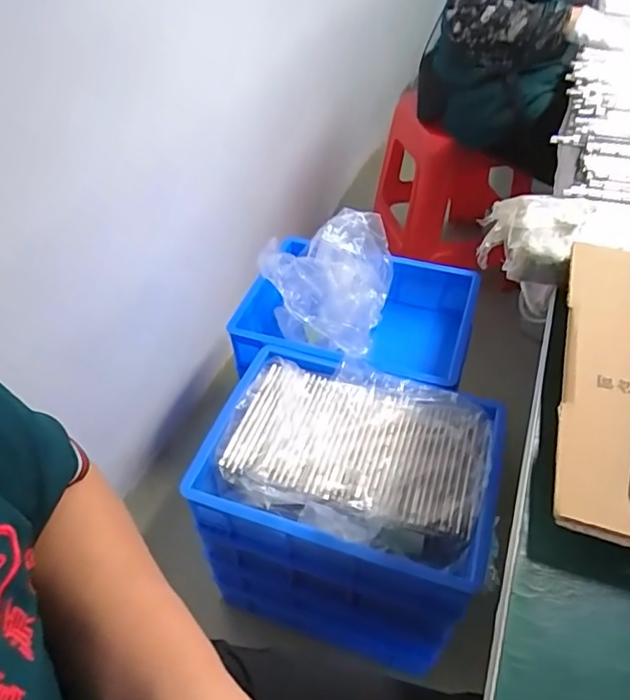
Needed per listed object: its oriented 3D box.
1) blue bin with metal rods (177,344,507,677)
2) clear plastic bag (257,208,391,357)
[{"bbox_3d":[0.043,0.217,0.864,0.410,0.245,0.320,17,49,15],"label":"blue bin with metal rods"},{"bbox_3d":[0.031,-0.113,1.015,0.209,0.196,0.228,19,49,17],"label":"clear plastic bag"}]

